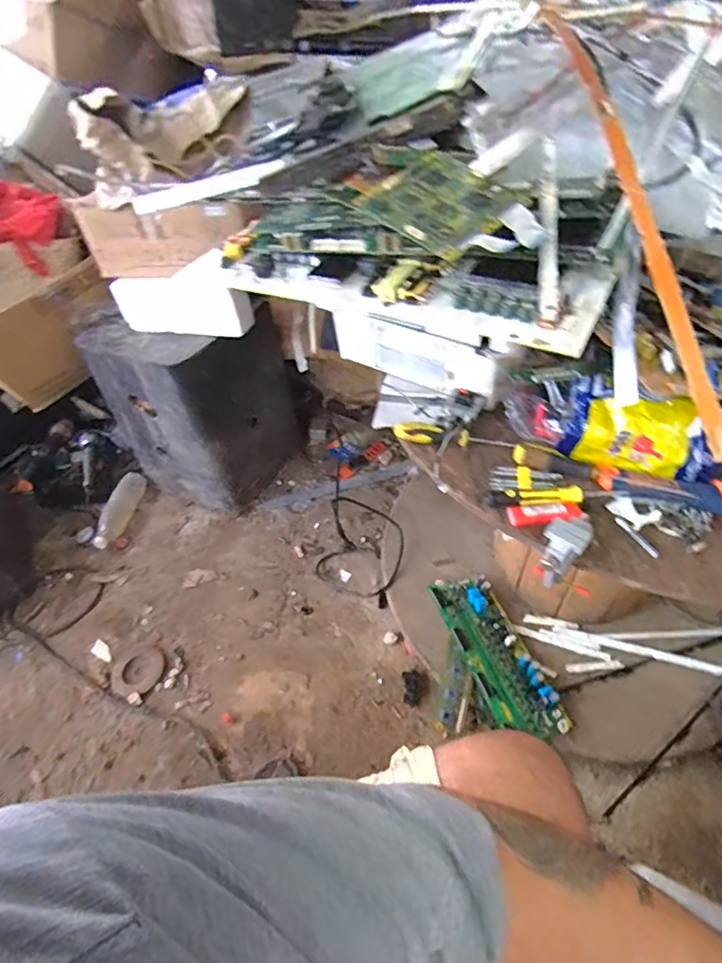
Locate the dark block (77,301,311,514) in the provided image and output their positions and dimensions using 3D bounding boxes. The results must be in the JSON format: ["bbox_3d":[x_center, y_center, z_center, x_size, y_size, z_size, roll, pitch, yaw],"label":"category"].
[{"bbox_3d":[-0.371,-0.170,1.180,0.322,0.410,0.279,24,52,25],"label":"dark block"}]

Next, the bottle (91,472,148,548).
[{"bbox_3d":[-0.572,0.066,1.215,0.055,0.048,0.205,4,47,8],"label":"bottle"}]

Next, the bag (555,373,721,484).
[{"bbox_3d":[0.291,-0.052,0.533,0.152,0.069,0.060,16,49,18],"label":"bag"}]

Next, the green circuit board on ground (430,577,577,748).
[{"bbox_3d":[0.230,0.294,0.895,0.106,0.040,0.307,-18,47,-13],"label":"green circuit board on ground"}]

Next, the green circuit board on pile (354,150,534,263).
[{"bbox_3d":[0.076,-0.264,0.486,0.117,0.013,0.121,-42,70,-19],"label":"green circuit board on pile"}]

